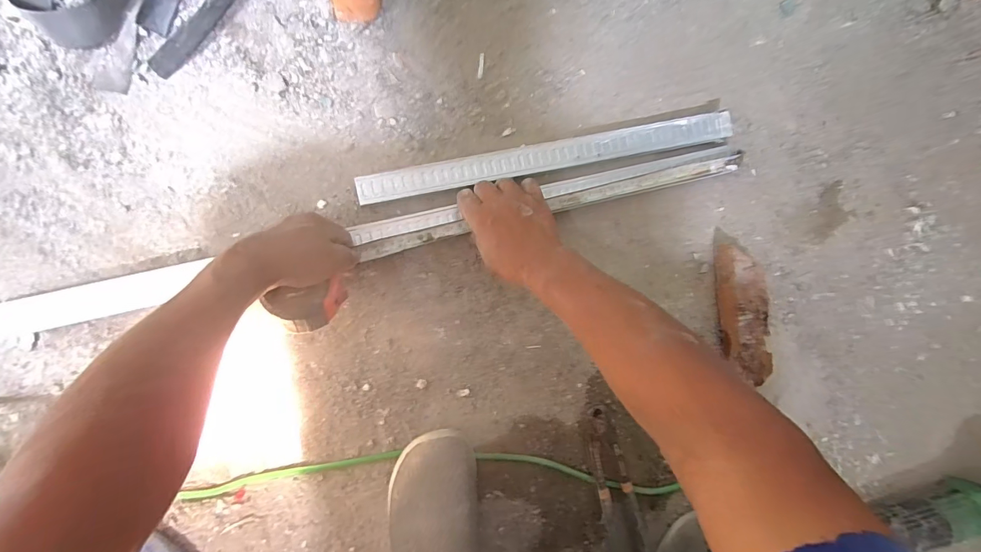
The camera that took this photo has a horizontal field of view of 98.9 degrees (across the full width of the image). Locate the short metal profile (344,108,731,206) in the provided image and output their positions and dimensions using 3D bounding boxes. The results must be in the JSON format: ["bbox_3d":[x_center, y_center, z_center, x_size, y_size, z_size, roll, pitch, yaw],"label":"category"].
[{"bbox_3d":[0.081,-0.151,0.534,0.486,0.022,0.037,-13,90,-9],"label":"short metal profile"}]

